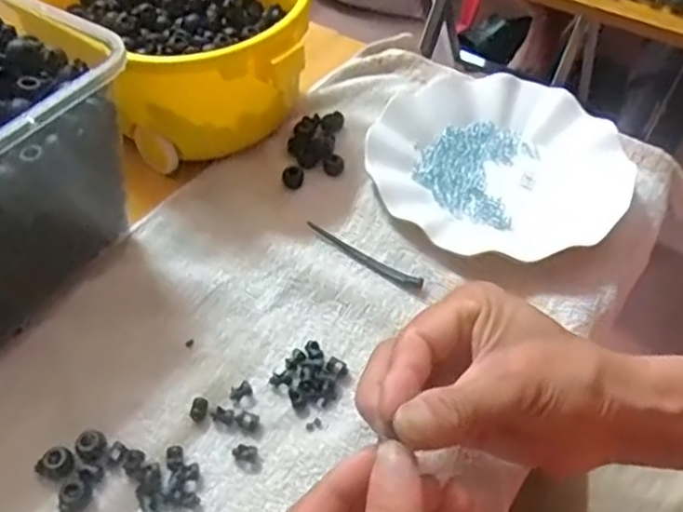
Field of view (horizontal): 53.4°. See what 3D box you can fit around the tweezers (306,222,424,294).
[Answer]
[{"bbox_3d":[0.014,0.000,0.445,0.088,0.010,0.011,28,55,22],"label":"tweezers"}]

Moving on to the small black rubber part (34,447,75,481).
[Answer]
[{"bbox_3d":[-0.147,0.108,0.351,0.013,0.012,0.017,32,56,24],"label":"small black rubber part"}]

